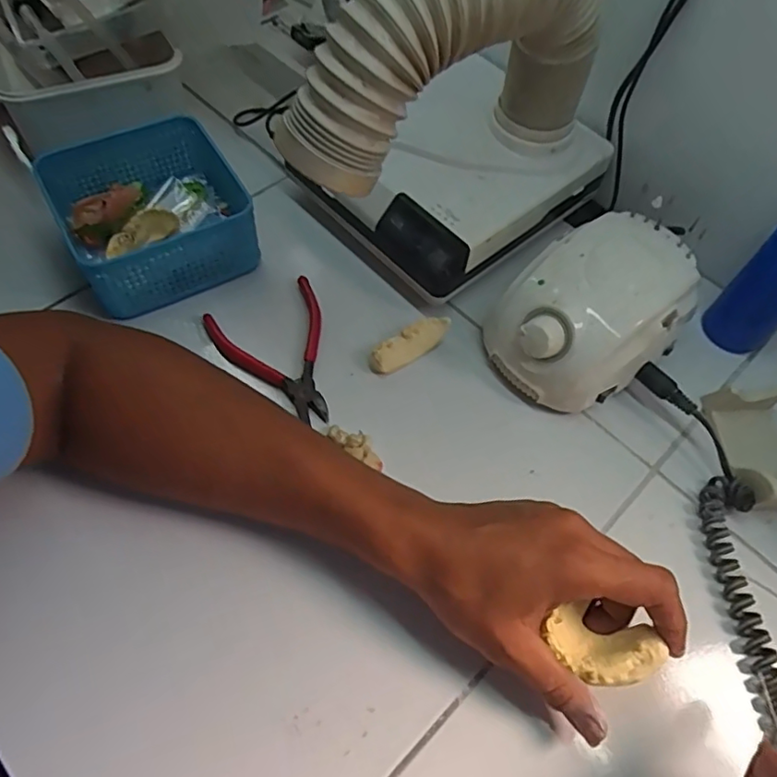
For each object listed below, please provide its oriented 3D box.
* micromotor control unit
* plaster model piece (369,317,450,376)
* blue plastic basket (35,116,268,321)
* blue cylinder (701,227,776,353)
[{"bbox_3d":[0.149,-0.053,0.433,0.136,0.083,0.102,-33,68,-21],"label":"micromotor control unit"},{"bbox_3d":[0.016,-0.033,0.445,0.066,0.019,0.019,-29,67,-20],"label":"plaster model piece"},{"bbox_3d":[-0.181,-0.137,0.463,0.126,0.072,0.135,-23,65,-17],"label":"blue plastic basket"},{"bbox_3d":[0.288,-0.076,0.436,0.050,0.125,0.049,-32,68,-21],"label":"blue cylinder"}]

